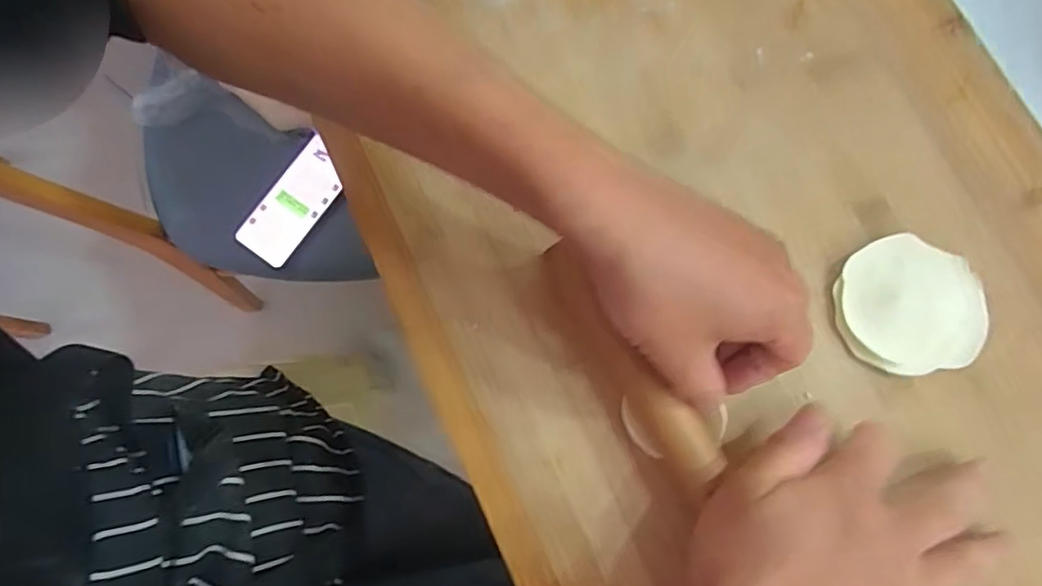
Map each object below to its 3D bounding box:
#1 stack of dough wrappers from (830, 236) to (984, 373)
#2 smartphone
[{"bbox_3d":[0.215,0.007,0.328,0.079,0.009,0.073,-10,78,-2],"label":"stack of dough wrappers"},{"bbox_3d":[-0.252,-0.101,0.662,0.073,0.008,0.145,33,80,7],"label":"smartphone"}]

